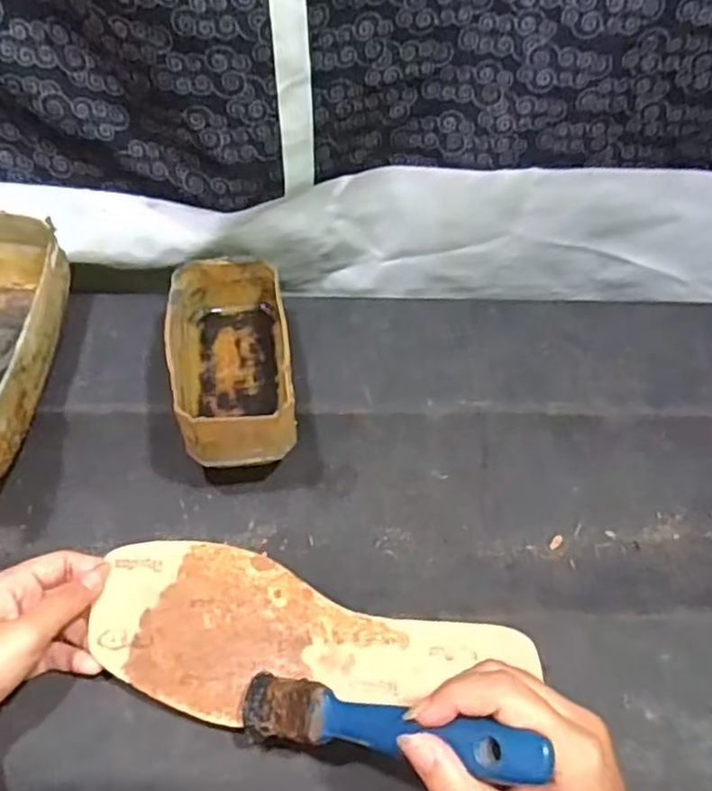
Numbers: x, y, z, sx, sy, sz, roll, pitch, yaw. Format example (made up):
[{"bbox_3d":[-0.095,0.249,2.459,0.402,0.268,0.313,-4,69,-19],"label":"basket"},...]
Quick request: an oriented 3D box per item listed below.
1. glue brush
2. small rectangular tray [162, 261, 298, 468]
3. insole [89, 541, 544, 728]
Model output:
[{"bbox_3d":[0.007,0.144,0.304,0.157,0.017,0.026,-13,48,40],"label":"glue brush"},{"bbox_3d":[-0.081,-0.022,0.451,0.076,0.061,0.128,-4,59,-5],"label":"small rectangular tray"},{"bbox_3d":[-0.022,0.135,0.385,0.236,0.007,0.085,8,58,-3],"label":"insole"}]

